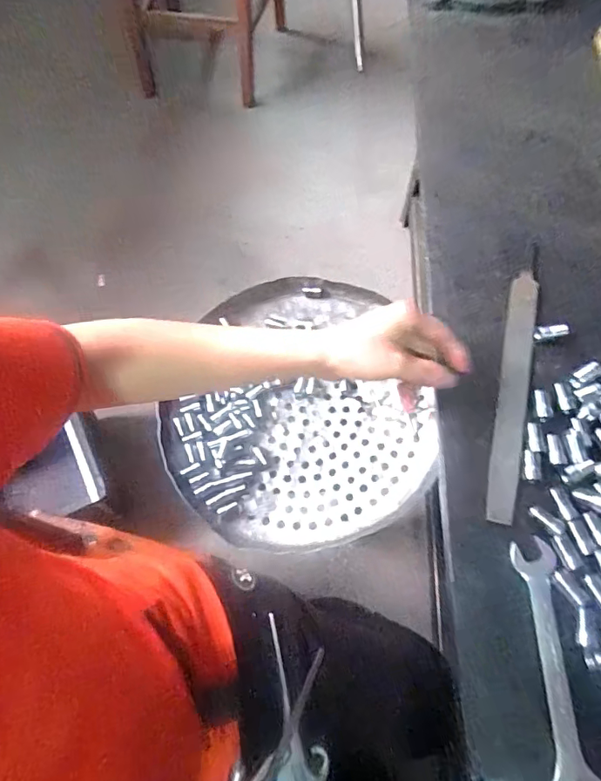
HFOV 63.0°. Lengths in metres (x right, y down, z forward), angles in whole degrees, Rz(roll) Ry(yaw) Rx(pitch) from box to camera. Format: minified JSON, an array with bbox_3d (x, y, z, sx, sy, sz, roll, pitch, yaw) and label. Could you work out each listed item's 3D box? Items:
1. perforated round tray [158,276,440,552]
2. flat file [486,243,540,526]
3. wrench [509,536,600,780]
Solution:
[{"bbox_3d":[-0.016,0.017,0.666,0.335,0.039,0.378,-17,65,-5],"label":"perforated round tray"},{"bbox_3d":[0.200,-0.017,0.458,0.024,0.010,0.281,14,66,9],"label":"flat file"},{"bbox_3d":[0.183,0.202,0.357,0.032,0.009,0.175,-2,65,2],"label":"wrench"}]

